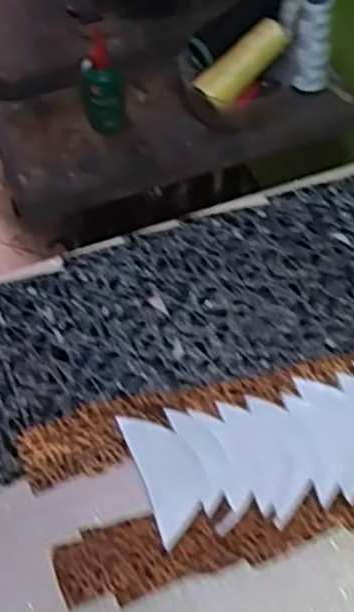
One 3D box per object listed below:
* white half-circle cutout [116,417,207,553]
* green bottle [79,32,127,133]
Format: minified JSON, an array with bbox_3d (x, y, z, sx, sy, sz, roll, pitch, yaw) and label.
[{"bbox_3d":[-0.006,0.128,0.620,0.047,0.006,0.107,-19,56,-10],"label":"white half-circle cutout"},{"bbox_3d":[-0.078,-0.231,0.821,0.041,0.105,0.032,-13,56,-6],"label":"green bottle"}]

